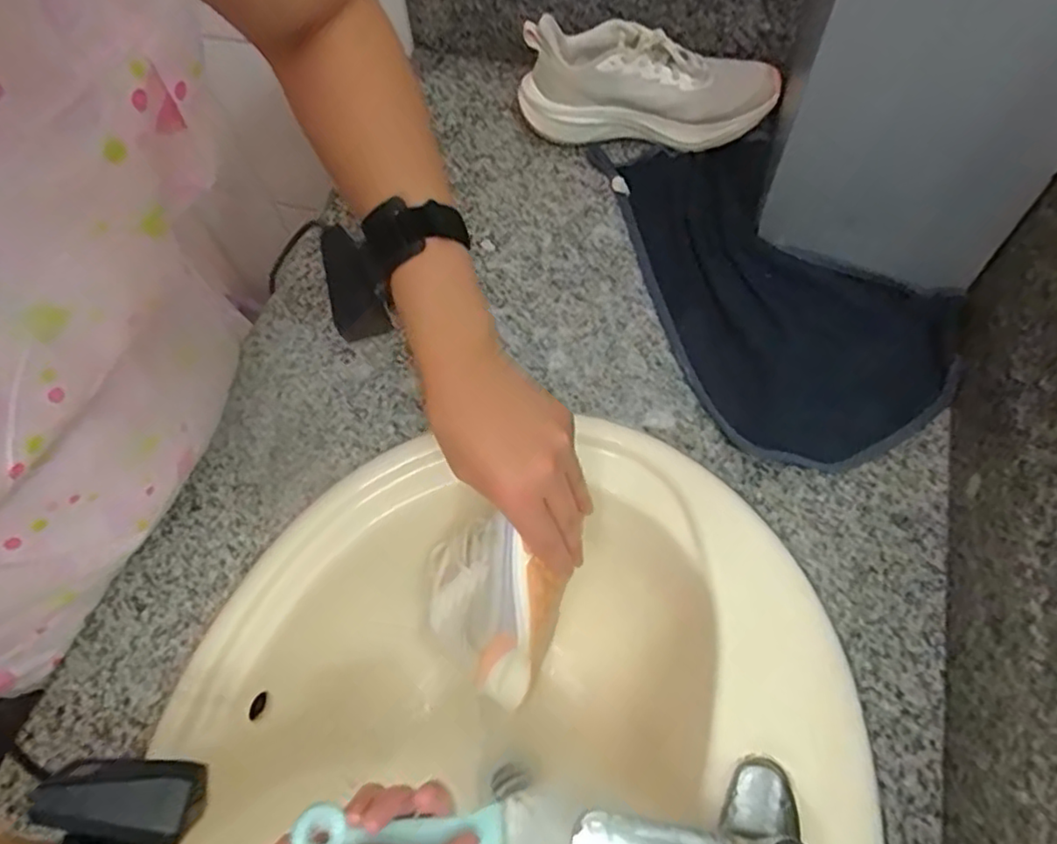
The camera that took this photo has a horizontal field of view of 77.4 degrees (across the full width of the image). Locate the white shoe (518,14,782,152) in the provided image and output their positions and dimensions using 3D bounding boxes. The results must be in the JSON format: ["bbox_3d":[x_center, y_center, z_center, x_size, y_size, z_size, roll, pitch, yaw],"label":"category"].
[{"bbox_3d":[0.114,-0.321,0.641,0.238,0.092,0.085,12,64,8],"label":"white shoe"}]

